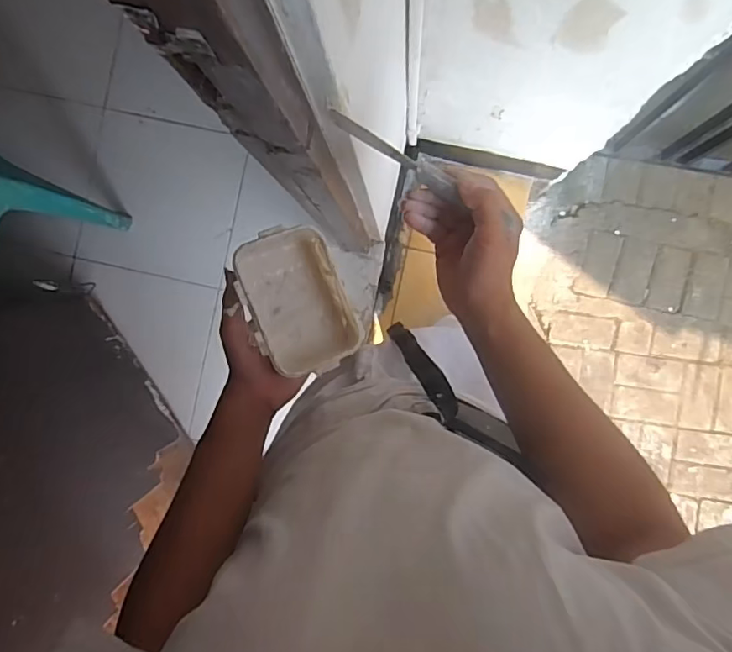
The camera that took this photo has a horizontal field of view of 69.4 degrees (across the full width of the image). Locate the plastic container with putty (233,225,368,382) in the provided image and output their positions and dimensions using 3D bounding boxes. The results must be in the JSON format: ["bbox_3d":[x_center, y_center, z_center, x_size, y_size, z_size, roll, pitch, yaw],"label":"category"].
[{"bbox_3d":[-0.069,-0.024,0.537,0.096,0.063,0.142,-25,89,4],"label":"plastic container with putty"}]

